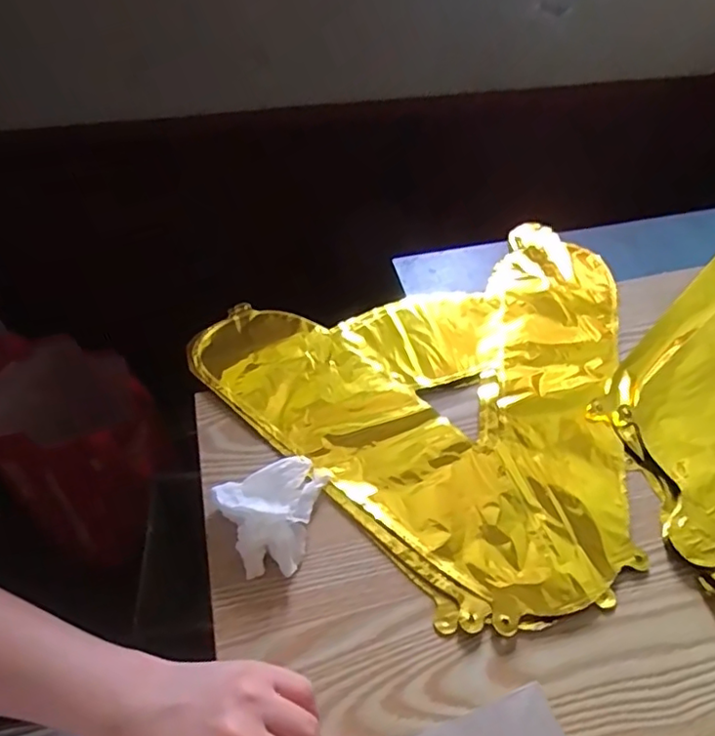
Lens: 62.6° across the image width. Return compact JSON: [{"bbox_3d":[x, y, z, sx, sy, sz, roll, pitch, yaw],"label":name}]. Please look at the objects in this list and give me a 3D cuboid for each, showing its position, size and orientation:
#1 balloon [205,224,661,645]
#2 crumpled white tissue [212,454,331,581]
[{"bbox_3d":[0.109,-0.007,0.506,0.366,0.009,0.354,-34,60,-25],"label":"balloon"},{"bbox_3d":[-0.050,0.100,0.405,0.076,0.033,0.070,-21,55,-17],"label":"crumpled white tissue"}]

